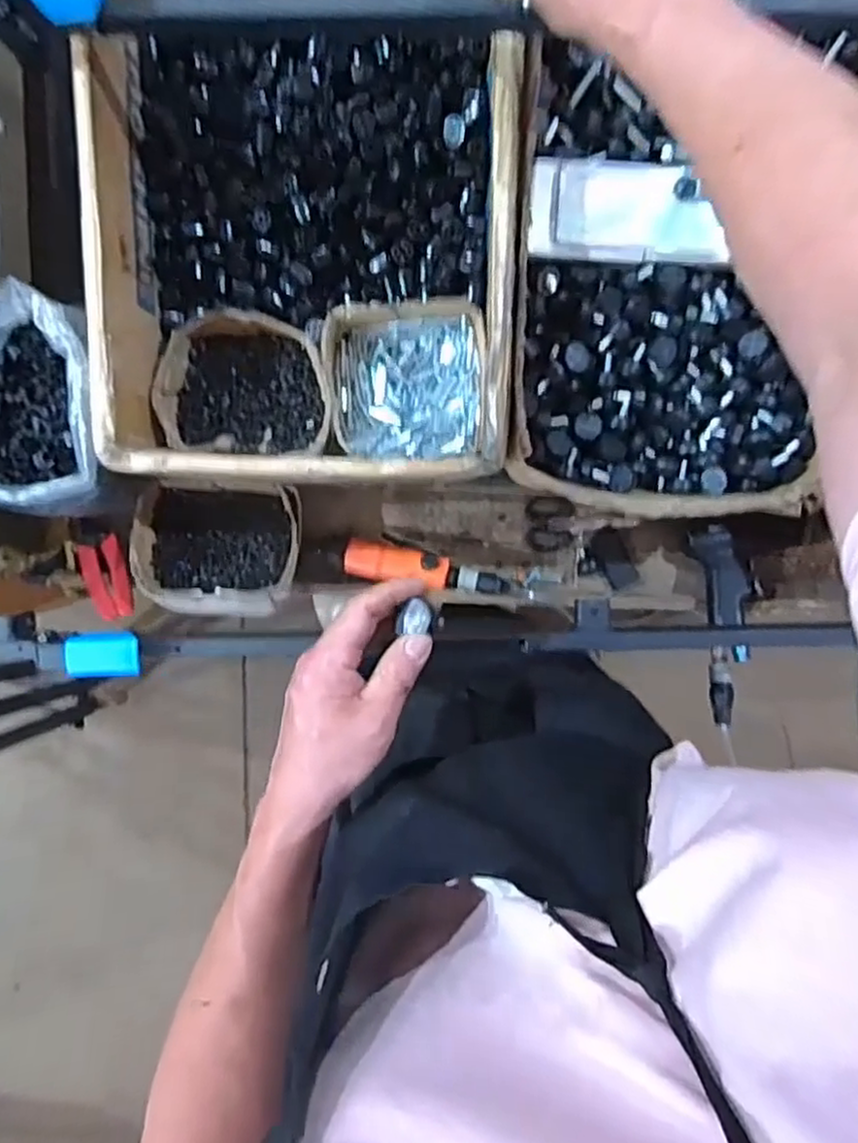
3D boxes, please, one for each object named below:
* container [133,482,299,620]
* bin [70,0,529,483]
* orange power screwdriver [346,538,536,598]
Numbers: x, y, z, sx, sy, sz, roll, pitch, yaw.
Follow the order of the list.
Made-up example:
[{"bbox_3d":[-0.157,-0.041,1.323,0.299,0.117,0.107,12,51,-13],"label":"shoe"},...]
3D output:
[{"bbox_3d":[-0.223,-0.028,0.764,0.171,0.083,0.134,3,98,-1],"label":"container"},{"bbox_3d":[-0.101,-0.352,0.644,0.353,0.142,0.524,2,98,-1],"label":"bin"},{"bbox_3d":[0.010,0.001,0.815,0.216,0.053,0.047,10,97,-2],"label":"orange power screwdriver"}]

